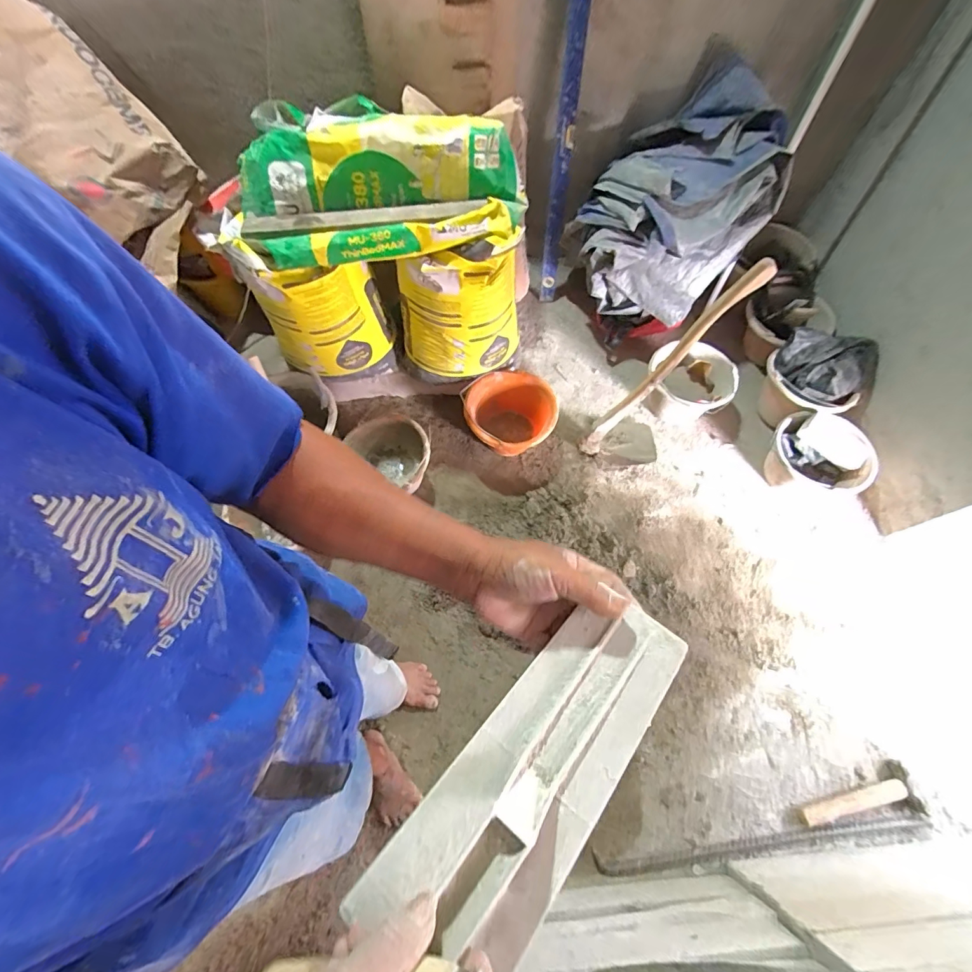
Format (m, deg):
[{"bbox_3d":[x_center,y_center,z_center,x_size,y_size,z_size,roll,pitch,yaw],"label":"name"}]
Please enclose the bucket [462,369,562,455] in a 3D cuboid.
[{"bbox_3d":[0.069,-0.191,1.329,0.254,0.173,0.237,0,66,0],"label":"bucket"}]

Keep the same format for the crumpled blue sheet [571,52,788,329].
[{"bbox_3d":[0.533,-0.768,1.293,0.472,0.442,0.403,21,68,9],"label":"crumpled blue sheet"}]

